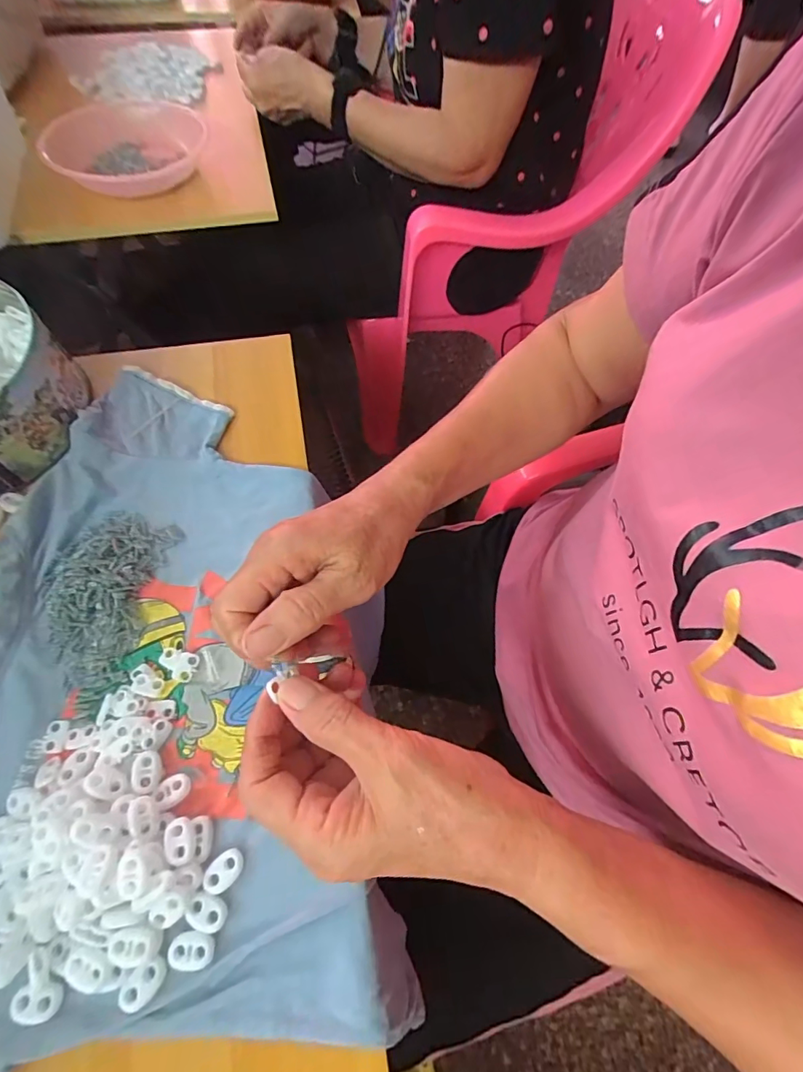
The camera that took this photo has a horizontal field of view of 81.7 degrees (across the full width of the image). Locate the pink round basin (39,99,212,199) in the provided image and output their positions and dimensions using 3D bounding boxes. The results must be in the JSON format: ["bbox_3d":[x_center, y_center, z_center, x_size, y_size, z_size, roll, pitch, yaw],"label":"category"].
[{"bbox_3d":[-0.356,-0.496,0.600,0.190,0.046,0.189,1,61,-2],"label":"pink round basin"}]

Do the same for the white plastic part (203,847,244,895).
[{"bbox_3d":[-0.097,0.183,0.254,0.023,0.004,0.015,-38,69,-21],"label":"white plastic part"}]

